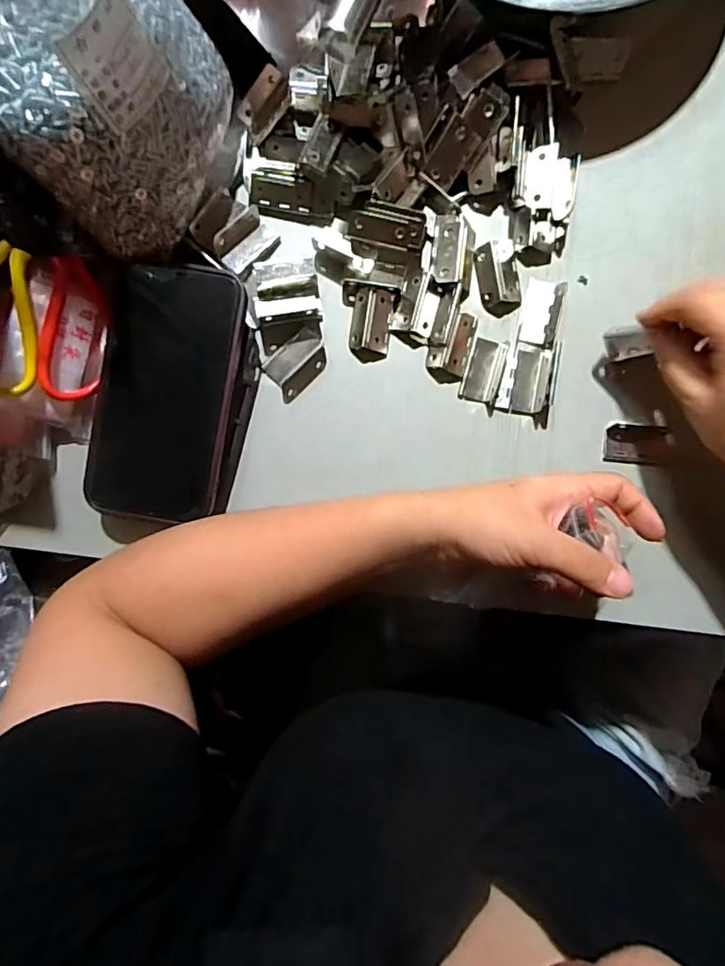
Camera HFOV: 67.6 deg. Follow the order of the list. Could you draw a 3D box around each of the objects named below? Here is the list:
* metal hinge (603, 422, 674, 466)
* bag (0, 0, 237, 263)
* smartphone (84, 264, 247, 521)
[{"bbox_3d":[0.189,-0.026,0.369,0.045,0.009,0.026,4,90,-1],"label":"metal hinge"},{"bbox_3d":[-0.153,-0.224,0.283,0.133,0.123,0.129,35,89,0],"label":"bag"},{"bbox_3d":[-0.125,-0.057,0.342,0.081,0.009,0.156,9,92,4],"label":"smartphone"}]

